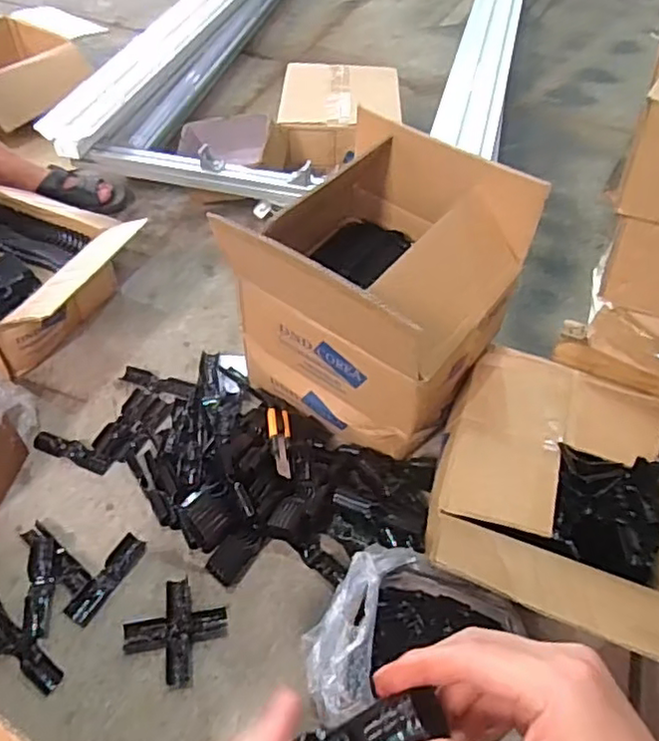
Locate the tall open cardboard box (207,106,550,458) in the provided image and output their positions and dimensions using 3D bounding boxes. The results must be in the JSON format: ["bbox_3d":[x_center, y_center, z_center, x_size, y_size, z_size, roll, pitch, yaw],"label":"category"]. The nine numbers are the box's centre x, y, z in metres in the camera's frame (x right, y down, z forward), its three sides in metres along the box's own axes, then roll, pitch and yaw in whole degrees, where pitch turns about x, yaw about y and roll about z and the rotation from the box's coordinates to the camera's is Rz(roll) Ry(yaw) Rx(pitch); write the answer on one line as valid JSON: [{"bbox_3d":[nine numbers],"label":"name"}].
[{"bbox_3d":[0.054,-0.119,0.960,0.360,0.350,0.317,31,54,23],"label":"tall open cardboard box"}]

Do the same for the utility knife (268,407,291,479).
[{"bbox_3d":[-0.072,0.107,0.969,0.033,0.012,0.153,-7,35,-6],"label":"utility knife"}]

